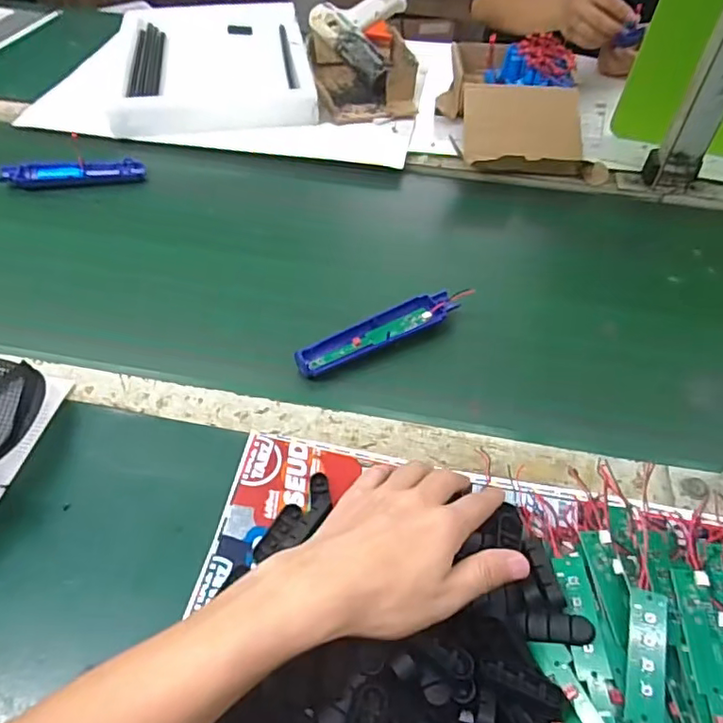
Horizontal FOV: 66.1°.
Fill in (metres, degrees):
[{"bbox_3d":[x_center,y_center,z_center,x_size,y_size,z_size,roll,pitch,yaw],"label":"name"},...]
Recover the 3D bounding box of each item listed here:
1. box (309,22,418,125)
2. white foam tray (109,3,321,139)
[{"bbox_3d":[0.001,-0.440,0.853,0.143,0.064,0.214,-4,50,-6],"label":"box"},{"bbox_3d":[-0.236,-0.470,0.881,0.310,0.051,0.401,-7,50,-8],"label":"white foam tray"}]

